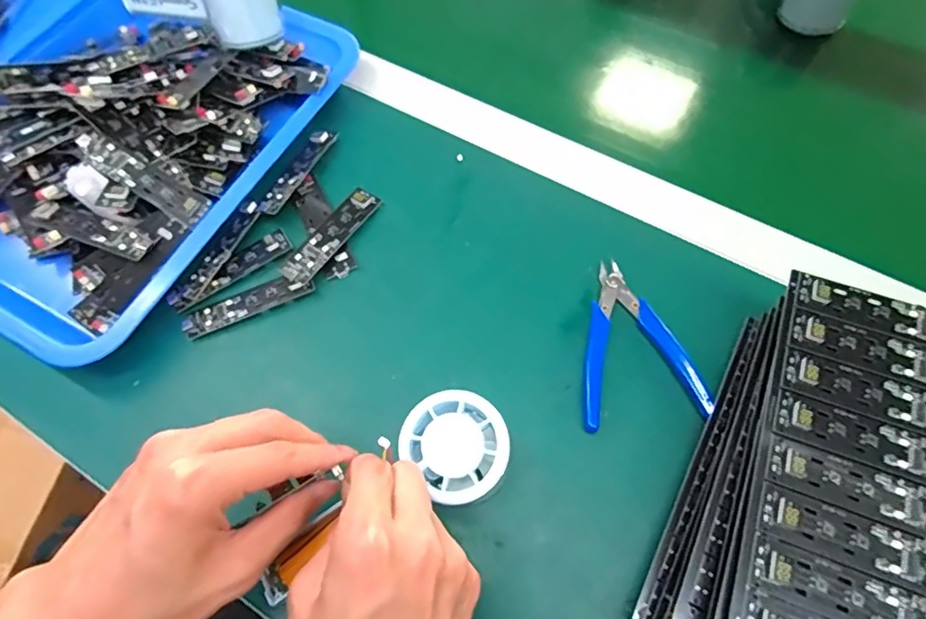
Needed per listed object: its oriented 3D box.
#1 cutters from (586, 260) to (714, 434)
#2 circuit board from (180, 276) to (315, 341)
[{"bbox_3d":[0.122,0.026,0.356,0.079,0.008,0.115,7,66,5],"label":"cutters"},{"bbox_3d":[-0.151,-0.004,0.382,0.092,0.009,0.020,-22,67,-8],"label":"circuit board"}]

